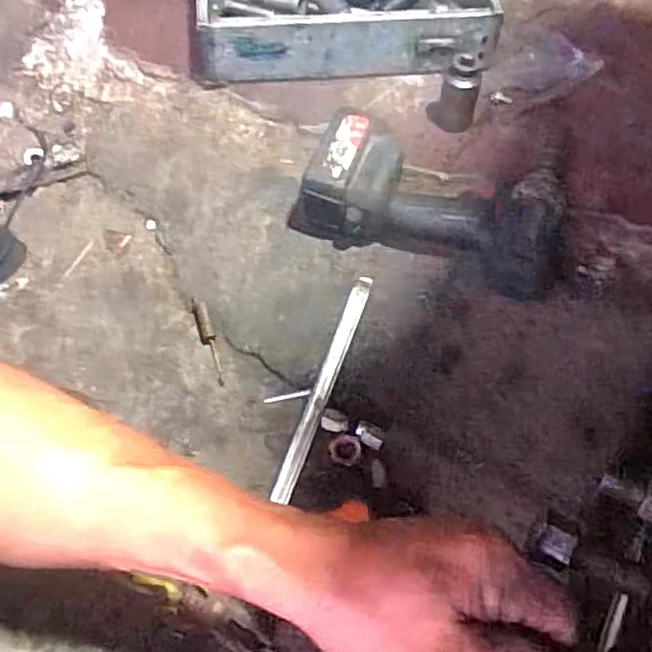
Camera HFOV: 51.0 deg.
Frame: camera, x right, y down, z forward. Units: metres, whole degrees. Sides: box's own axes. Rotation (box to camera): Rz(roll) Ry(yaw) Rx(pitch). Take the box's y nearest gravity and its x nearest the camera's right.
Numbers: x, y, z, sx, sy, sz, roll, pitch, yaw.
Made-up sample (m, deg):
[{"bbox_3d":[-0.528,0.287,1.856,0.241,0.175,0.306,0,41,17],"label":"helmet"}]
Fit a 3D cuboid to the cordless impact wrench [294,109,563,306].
[{"bbox_3d":[0.107,-0.127,0.675,0.272,0.080,0.126,17,65,10],"label":"cordless impact wrench"}]

